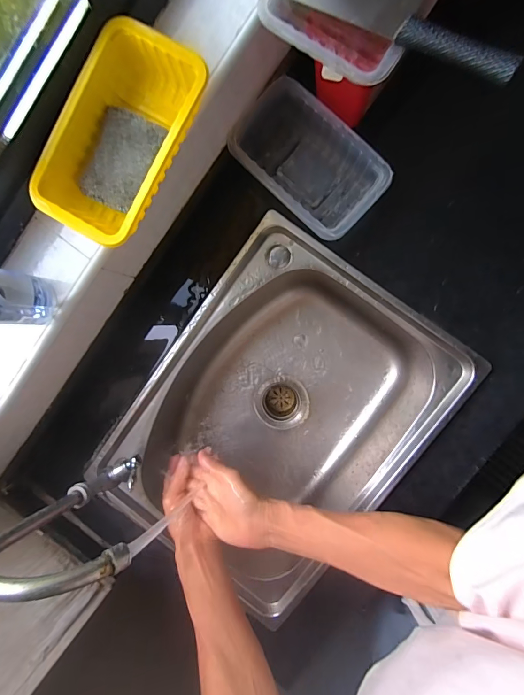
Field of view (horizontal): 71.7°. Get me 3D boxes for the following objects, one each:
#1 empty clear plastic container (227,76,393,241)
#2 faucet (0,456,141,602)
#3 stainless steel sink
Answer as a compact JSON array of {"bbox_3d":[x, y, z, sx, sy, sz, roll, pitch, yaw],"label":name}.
[{"bbox_3d":[0.068,-0.266,0.536,0.220,0.067,0.129,43,97,3],"label":"empty clear plastic container"},{"bbox_3d":[-0.205,0.205,0.460,0.164,0.297,0.051,-15,92,7],"label":"faucet"},{"bbox_3d":[0.030,0.116,0.678,0.414,0.196,0.538,35,97,3],"label":"stainless steel sink"}]

